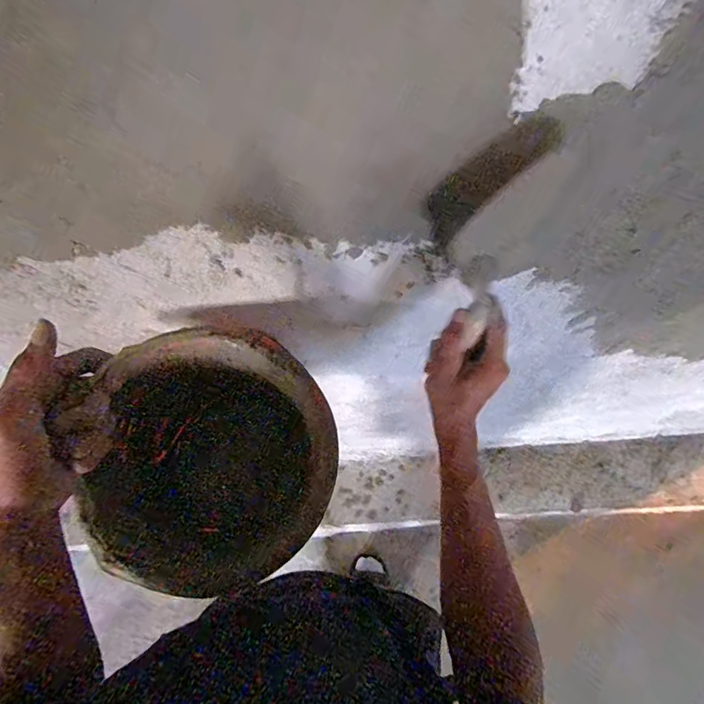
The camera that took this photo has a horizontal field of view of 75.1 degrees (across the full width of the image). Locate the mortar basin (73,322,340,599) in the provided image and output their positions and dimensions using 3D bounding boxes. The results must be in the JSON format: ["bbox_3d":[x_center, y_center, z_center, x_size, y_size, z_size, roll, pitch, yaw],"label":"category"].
[{"bbox_3d":[-0.146,0.110,0.503,0.247,0.069,0.270,-1,67,2],"label":"mortar basin"}]

